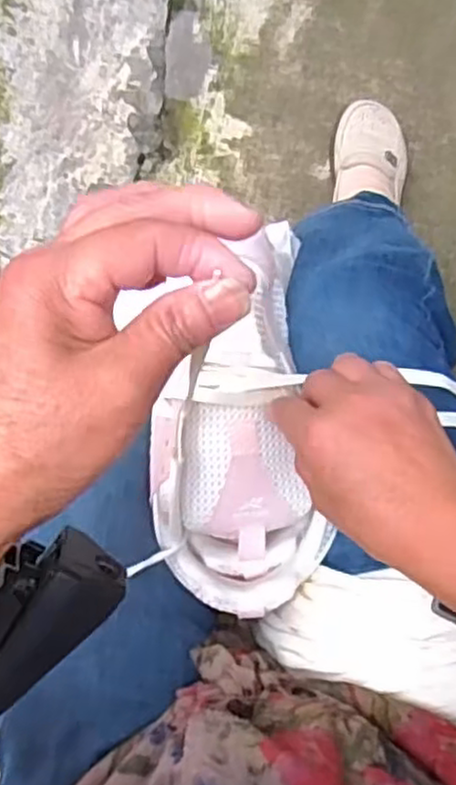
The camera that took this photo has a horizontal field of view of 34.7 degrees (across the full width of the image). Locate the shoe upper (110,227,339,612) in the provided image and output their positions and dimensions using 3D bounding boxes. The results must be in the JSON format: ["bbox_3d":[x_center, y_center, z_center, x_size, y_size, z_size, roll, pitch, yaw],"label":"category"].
[{"bbox_3d":[0.011,0.016,0.432,0.099,0.068,0.218,3,90,4],"label":"shoe upper"}]

